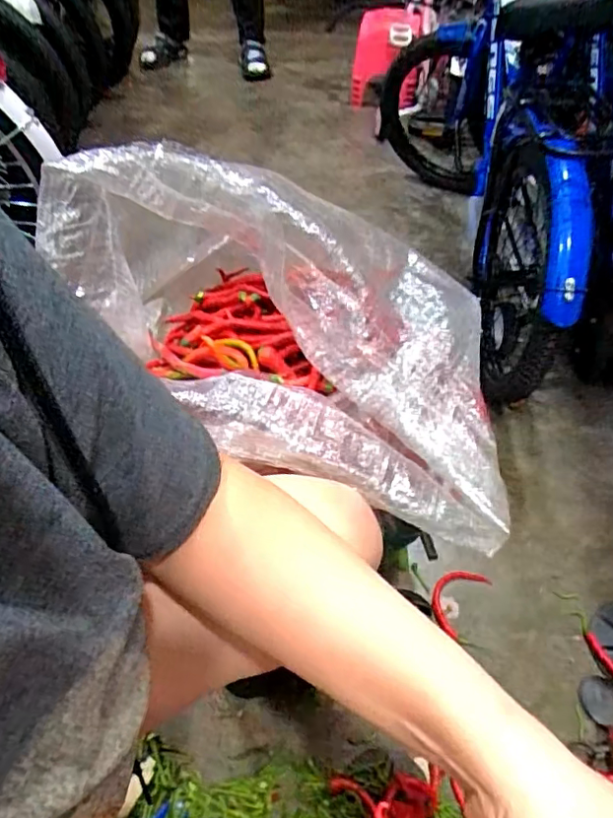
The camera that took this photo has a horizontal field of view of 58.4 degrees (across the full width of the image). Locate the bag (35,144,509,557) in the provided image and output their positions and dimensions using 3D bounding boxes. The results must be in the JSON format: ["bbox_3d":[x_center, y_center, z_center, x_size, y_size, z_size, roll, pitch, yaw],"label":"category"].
[{"bbox_3d":[-0.001,-0.101,0.517,0.424,0.196,0.285,16,50,13],"label":"bag"}]

